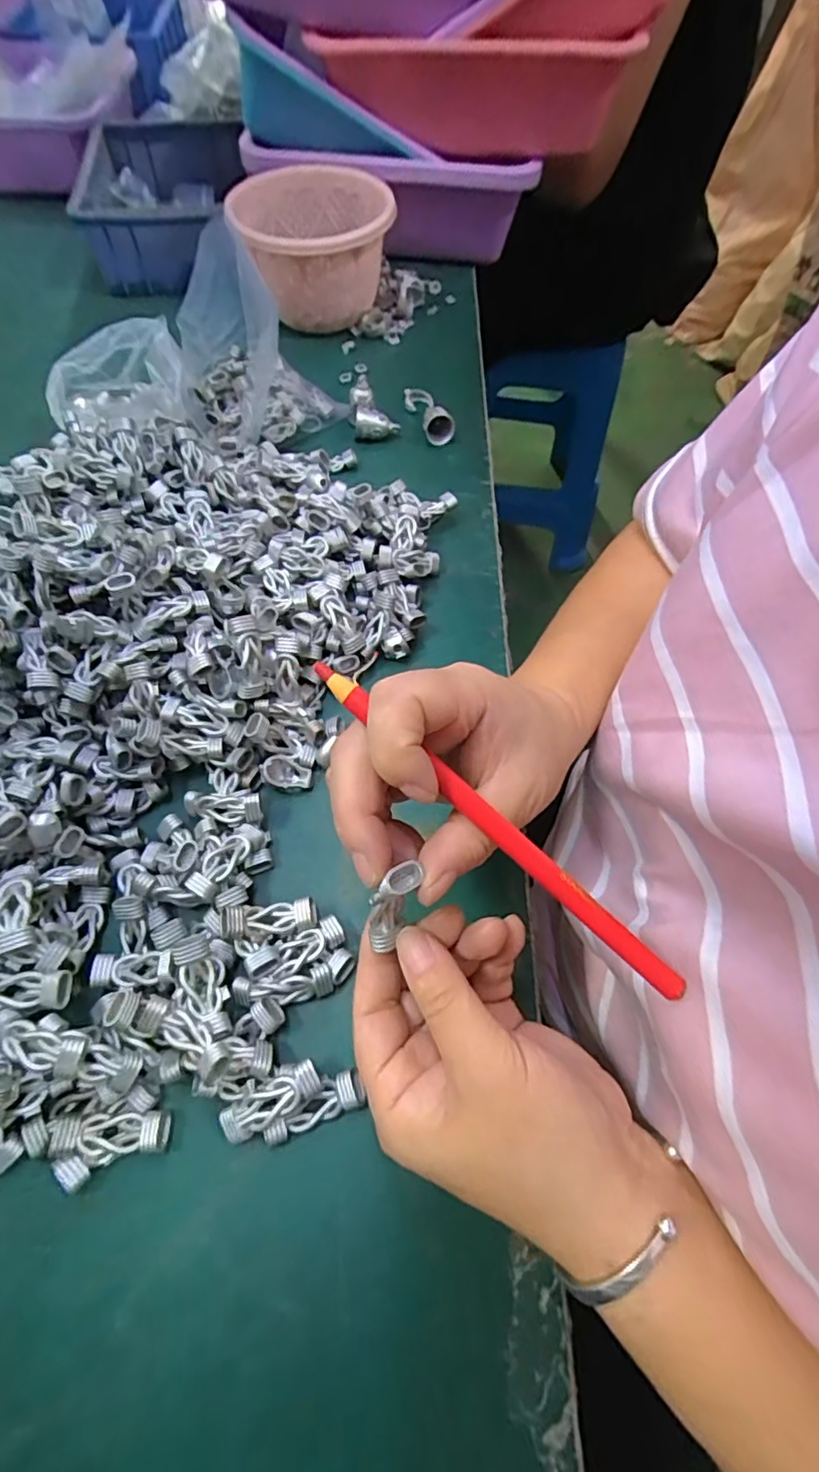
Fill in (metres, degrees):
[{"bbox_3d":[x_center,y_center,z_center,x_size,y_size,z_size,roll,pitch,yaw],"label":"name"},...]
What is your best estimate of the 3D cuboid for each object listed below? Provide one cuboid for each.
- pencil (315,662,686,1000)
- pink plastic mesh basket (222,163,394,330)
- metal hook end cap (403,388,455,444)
[{"bbox_3d":[0.031,0.032,0.204,0.168,0.005,0.010,42,66,2],"label":"pencil"},{"bbox_3d":[-0.081,-0.424,0.517,0.131,0.085,0.133,6,60,2],"label":"pink plastic mesh basket"},{"bbox_3d":[0.016,-0.276,0.492,0.025,0.027,0.062,-16,62,-10],"label":"metal hook end cap"}]

